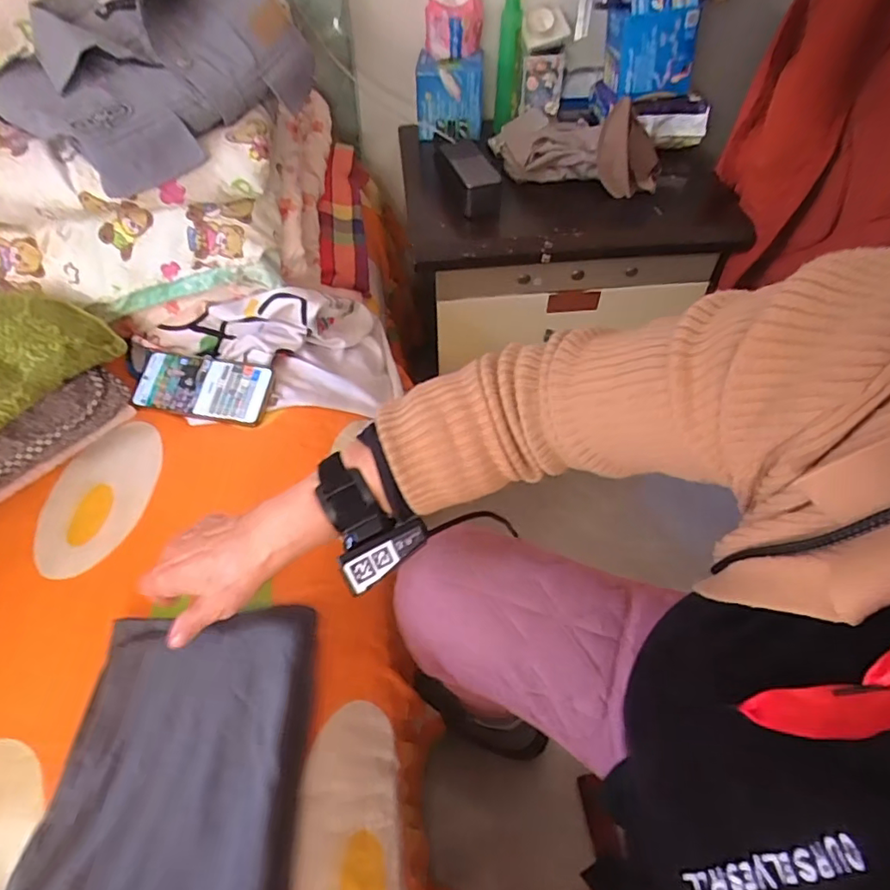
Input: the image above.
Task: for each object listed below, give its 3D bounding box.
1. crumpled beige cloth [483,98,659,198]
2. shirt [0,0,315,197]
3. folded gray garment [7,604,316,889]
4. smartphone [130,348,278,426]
[{"bbox_3d":[0.200,-0.479,0.875,0.234,0.096,0.204,-3,52,-1],"label":"crumpled beige cloth"},{"bbox_3d":[-0.323,-0.406,0.592,0.276,0.143,0.260,-35,59,-23],"label":"shirt"},{"bbox_3d":[-0.201,0.258,0.383,0.191,0.041,0.301,-2,48,-2],"label":"folded gray garment"},{"bbox_3d":[-0.293,-0.071,0.678,0.167,0.009,0.080,10,71,9],"label":"smartphone"}]

